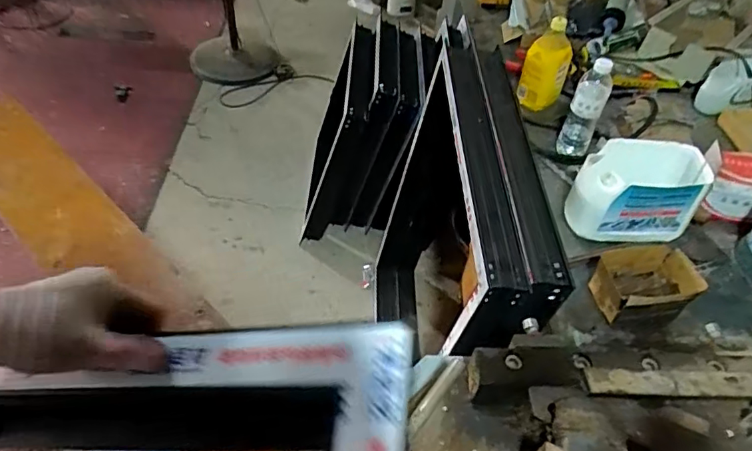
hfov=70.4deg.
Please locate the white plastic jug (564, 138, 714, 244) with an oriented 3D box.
[{"bbox_3d":[0.459,-0.063,0.951,0.210,0.138,0.121,4,47,-3],"label":"white plastic jug"}]

